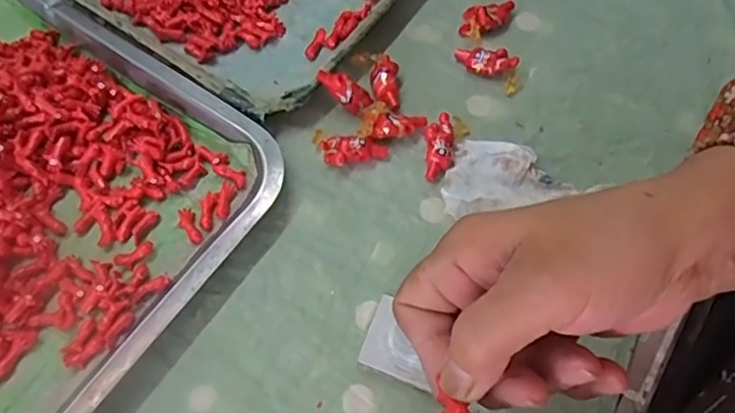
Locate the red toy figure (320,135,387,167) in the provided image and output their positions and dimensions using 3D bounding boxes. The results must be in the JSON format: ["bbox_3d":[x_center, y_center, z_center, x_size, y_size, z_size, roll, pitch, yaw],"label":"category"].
[{"bbox_3d":[-0.008,-0.035,0.390,0.041,0.015,0.015,-7,65,-4],"label":"red toy figure"}]

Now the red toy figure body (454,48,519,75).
[{"bbox_3d":[0.080,-0.099,0.421,0.044,0.011,0.017,14,64,24],"label":"red toy figure body"}]

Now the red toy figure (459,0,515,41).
[{"bbox_3d":[0.083,-0.133,0.437,0.042,0.015,0.021,-32,69,-15],"label":"red toy figure"}]

